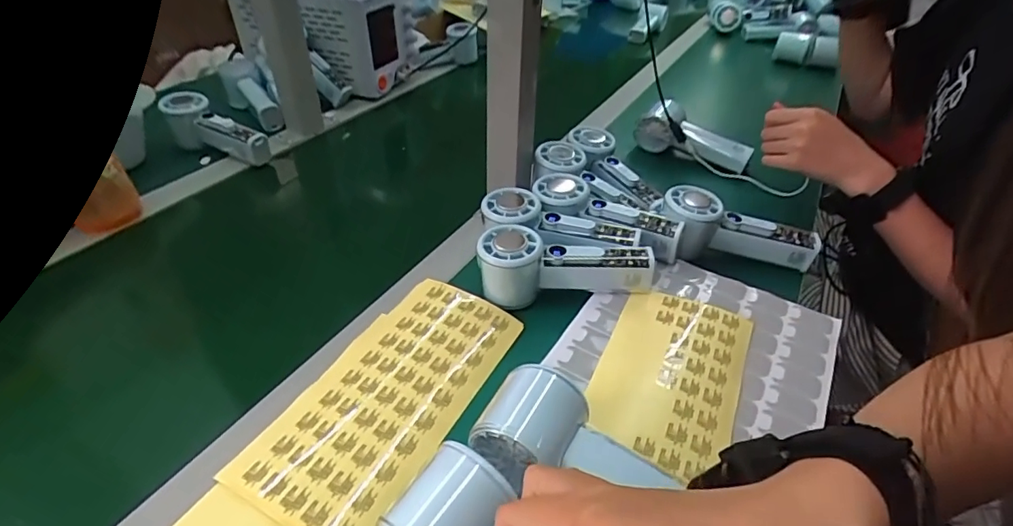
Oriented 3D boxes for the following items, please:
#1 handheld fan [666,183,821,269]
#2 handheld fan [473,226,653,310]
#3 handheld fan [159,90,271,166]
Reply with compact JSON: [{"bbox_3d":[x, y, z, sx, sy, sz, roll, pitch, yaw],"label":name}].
[{"bbox_3d":[0.232,-0.029,0.526,0.156,0.051,0.062,16,40,-3],"label":"handheld fan"},{"bbox_3d":[0.053,0.007,0.460,0.154,0.052,0.061,7,39,7],"label":"handheld fan"},{"bbox_3d":[-0.376,-0.169,0.665,0.158,0.048,0.048,26,44,11],"label":"handheld fan"}]

